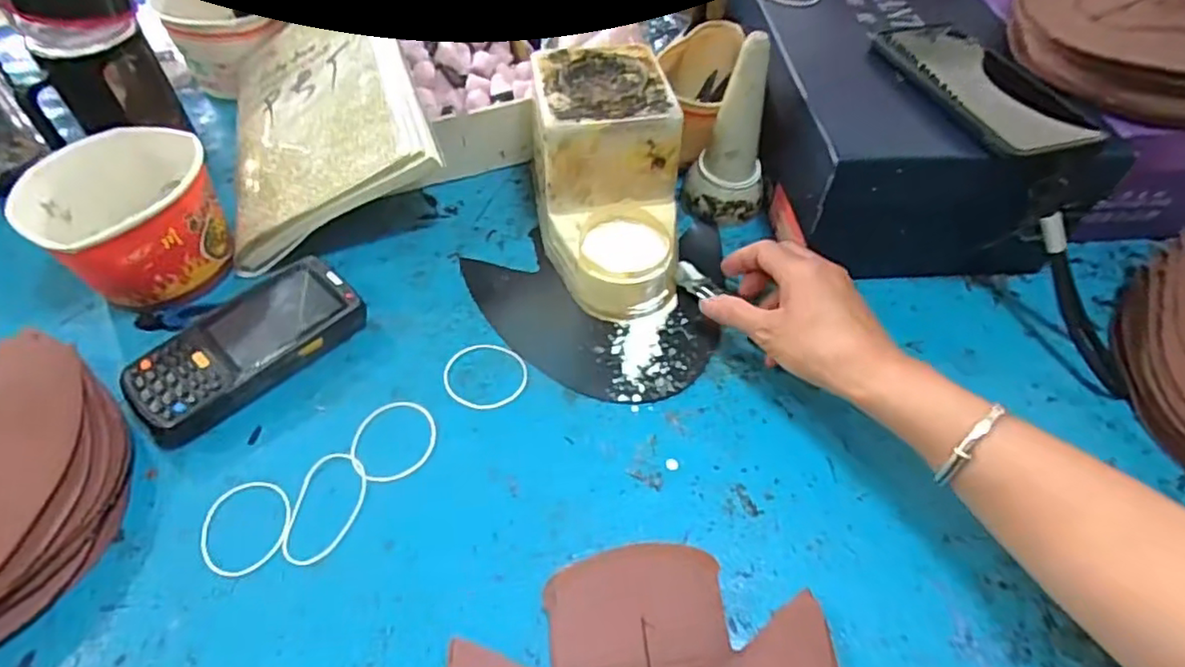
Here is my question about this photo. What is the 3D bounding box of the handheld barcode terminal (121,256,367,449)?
[{"bbox_3d":[-0.231,0.011,0.426,0.073,0.029,0.150,33,58,24],"label":"handheld barcode terminal"}]

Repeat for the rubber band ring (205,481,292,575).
[{"bbox_3d":[-0.201,0.112,0.364,0.048,0.004,0.056,-14,52,-12],"label":"rubber band ring"}]

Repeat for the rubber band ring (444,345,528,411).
[{"bbox_3d":[-0.074,0.028,0.432,0.056,0.004,0.056,0,51,-1],"label":"rubber band ring"}]

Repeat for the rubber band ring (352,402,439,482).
[{"bbox_3d":[-0.126,0.067,0.398,0.052,0.004,0.057,0,51,-1],"label":"rubber band ring"}]

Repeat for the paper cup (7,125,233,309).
[{"bbox_3d":[-0.337,-0.080,0.465,0.111,0.084,0.112,0,51,-1],"label":"paper cup"}]

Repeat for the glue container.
[{"bbox_3d":[0.010,-0.118,0.481,0.104,0.114,0.192,-2,51,-3],"label":"glue container"}]

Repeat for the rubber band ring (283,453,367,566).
[{"bbox_3d":[-0.158,0.103,0.373,0.038,0.004,0.068,6,54,3],"label":"rubber band ring"}]

